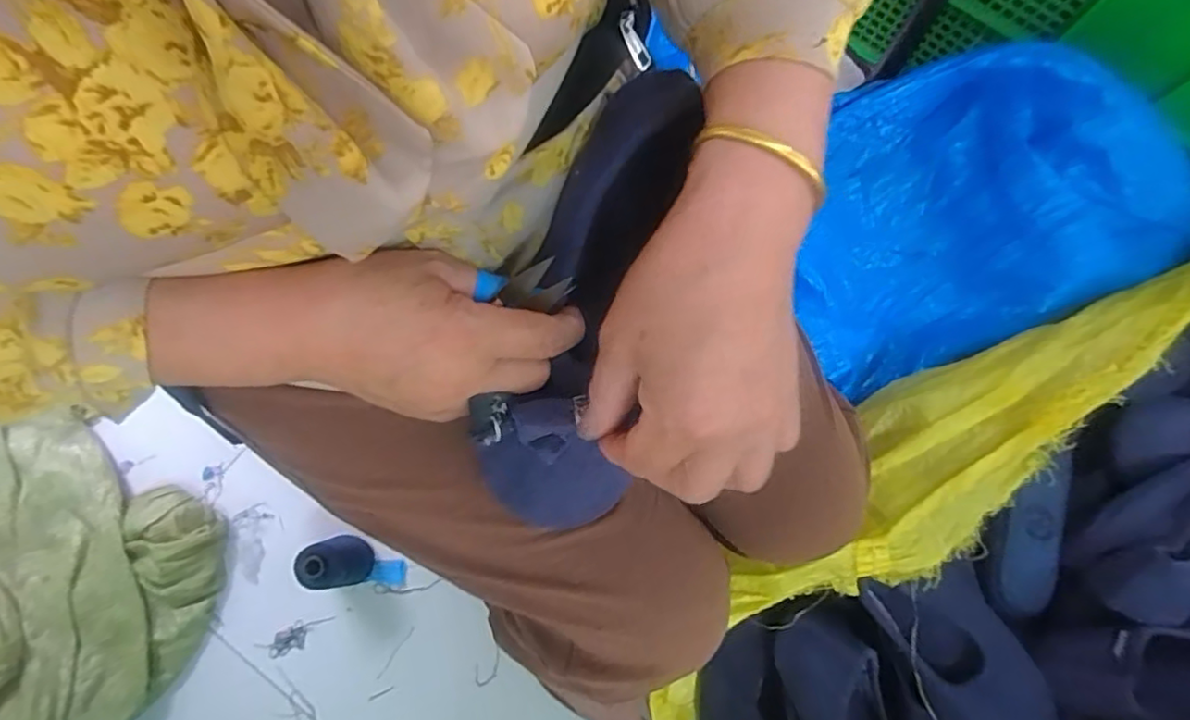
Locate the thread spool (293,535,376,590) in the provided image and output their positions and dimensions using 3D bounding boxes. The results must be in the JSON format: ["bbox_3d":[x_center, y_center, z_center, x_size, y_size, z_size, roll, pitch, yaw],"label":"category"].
[{"bbox_3d":[-0.305,0.240,0.715,0.058,0.108,0.055,0,77,0],"label":"thread spool"}]

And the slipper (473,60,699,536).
[{"bbox_3d":[0.002,-0.033,0.319,0.074,0.073,0.244,16,85,3],"label":"slipper"}]

